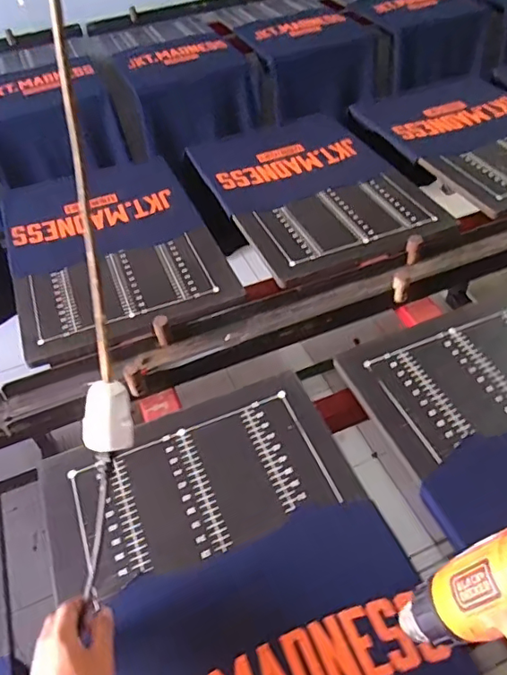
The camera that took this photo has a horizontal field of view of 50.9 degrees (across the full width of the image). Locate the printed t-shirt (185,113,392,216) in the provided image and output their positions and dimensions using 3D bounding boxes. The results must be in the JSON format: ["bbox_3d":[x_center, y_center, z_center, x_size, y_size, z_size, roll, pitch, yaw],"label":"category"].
[{"bbox_3d":[0.084,-0.442,1.308,0.416,0.020,0.352,-19,46,-13],"label":"printed t-shirt"}]

